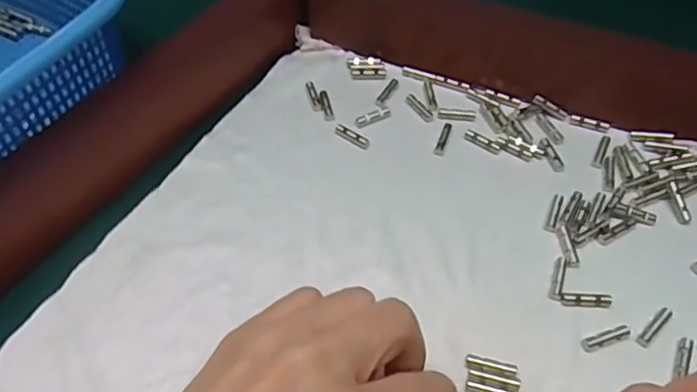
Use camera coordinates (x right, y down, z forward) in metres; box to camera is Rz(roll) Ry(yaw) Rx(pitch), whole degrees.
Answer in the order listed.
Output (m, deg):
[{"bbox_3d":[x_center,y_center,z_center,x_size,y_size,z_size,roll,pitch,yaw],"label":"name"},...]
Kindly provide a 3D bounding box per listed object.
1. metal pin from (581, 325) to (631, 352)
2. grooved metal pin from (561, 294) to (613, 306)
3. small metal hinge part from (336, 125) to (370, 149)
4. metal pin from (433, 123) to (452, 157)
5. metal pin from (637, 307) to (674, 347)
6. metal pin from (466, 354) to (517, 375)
[{"bbox_3d":[0.107,0.059,0.232,0.021,0.004,0.005,-16,57,-9],"label":"metal pin"},{"bbox_3d":[0.103,0.045,0.242,0.021,0.004,0.005,1,56,3],"label":"grooved metal pin"},{"bbox_3d":[0.002,-0.032,0.300,0.020,0.004,0.005,28,61,19],"label":"small metal hinge part"},{"bbox_3d":[0.051,-0.031,0.298,0.005,0.004,0.022,18,58,13],"label":"metal pin"},{"bbox_3d":[0.128,0.054,0.234,0.022,0.004,0.005,-39,63,-22],"label":"metal pin"},{"bbox_3d":[0.057,0.068,0.226,0.020,0.004,0.005,13,57,10],"label":"metal pin"}]

